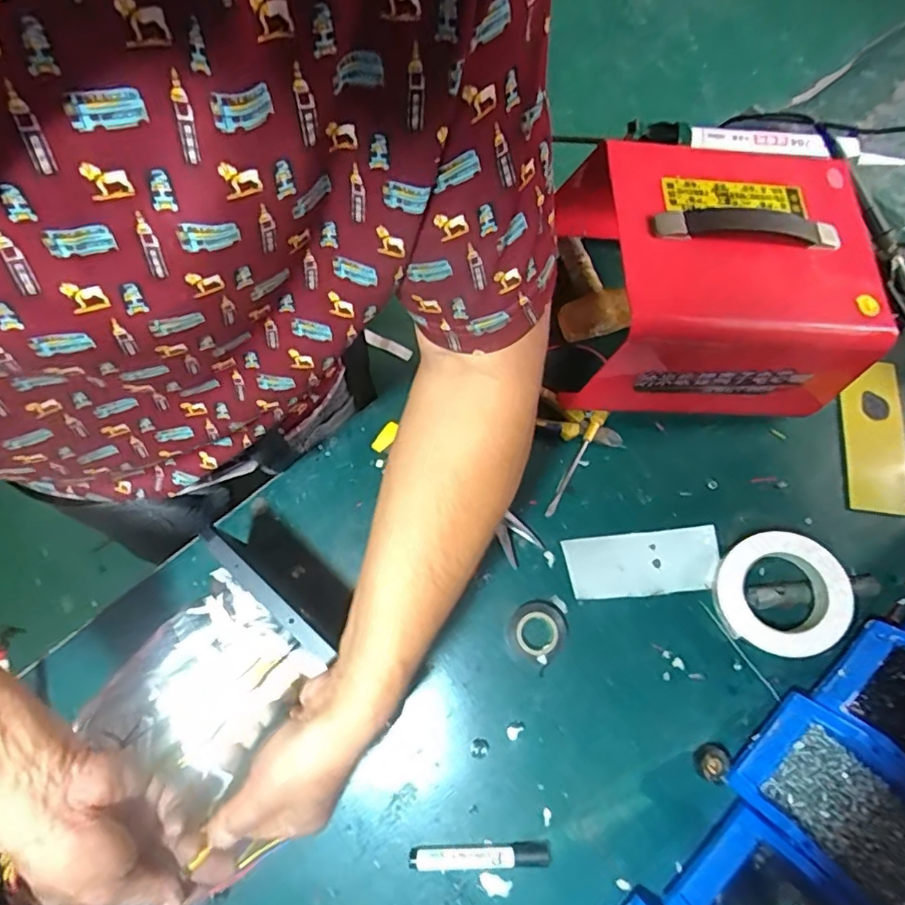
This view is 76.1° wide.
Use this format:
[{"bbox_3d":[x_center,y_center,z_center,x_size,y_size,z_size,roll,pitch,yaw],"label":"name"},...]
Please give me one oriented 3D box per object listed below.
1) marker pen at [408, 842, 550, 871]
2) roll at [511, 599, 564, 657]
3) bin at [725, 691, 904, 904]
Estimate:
[{"bbox_3d":[0.025,0.378,0.540,0.129,0.014,0.019,-1,73,-1],"label":"marker pen"},{"bbox_3d":[0.089,0.181,0.597,0.054,0.011,0.053,0,73,-1],"label":"roll"},{"bbox_3d":[0.363,0.335,0.520,0.123,0.083,0.195,-41,77,-12],"label":"bin"}]

